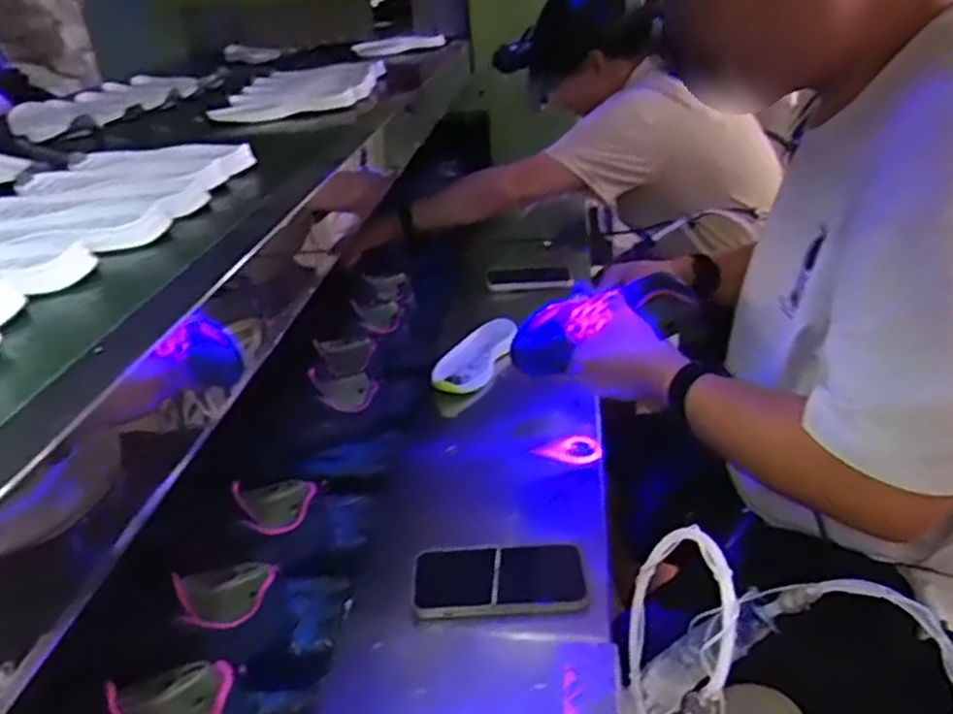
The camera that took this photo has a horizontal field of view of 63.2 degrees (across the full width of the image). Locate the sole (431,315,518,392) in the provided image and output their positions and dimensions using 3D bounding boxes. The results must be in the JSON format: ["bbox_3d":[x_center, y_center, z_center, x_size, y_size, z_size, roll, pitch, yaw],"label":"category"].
[{"bbox_3d":[-0.003,-0.005,1.119,0.084,0.028,0.176,6,29,22],"label":"sole"}]

